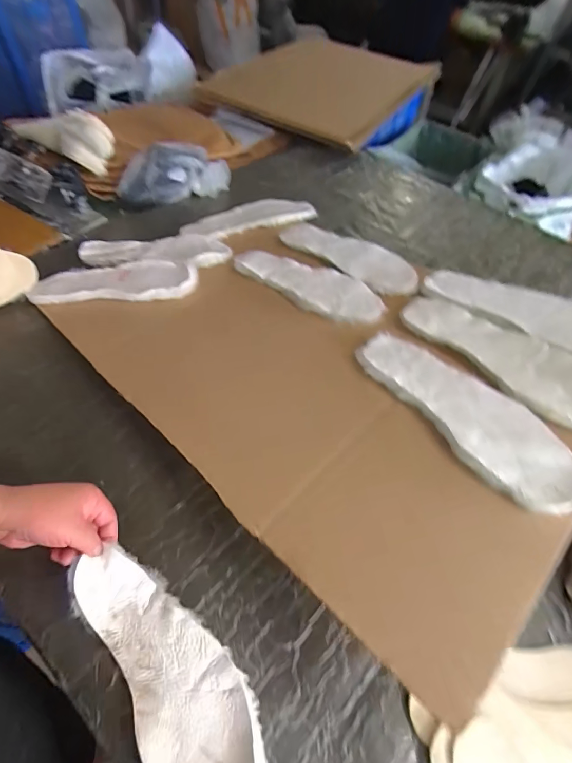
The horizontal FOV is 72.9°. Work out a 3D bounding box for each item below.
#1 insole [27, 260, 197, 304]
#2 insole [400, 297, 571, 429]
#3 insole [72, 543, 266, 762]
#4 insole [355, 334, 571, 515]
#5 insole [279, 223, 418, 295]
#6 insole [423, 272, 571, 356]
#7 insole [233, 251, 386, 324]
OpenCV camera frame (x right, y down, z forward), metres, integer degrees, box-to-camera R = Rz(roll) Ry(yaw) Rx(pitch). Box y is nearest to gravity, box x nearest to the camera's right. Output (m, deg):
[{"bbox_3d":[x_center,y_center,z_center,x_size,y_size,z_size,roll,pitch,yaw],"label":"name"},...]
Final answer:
[{"bbox_3d":[-0.289,-0.176,0.667,0.263,0.021,0.088,-3,55,0],"label":"insole"},{"bbox_3d":[0.273,-0.038,0.496,0.103,0.015,0.276,-36,55,-19],"label":"insole"},{"bbox_3d":[-0.114,0.278,0.374,0.096,0.023,0.264,-33,63,-28],"label":"insole"},{"bbox_3d":[0.204,0.028,0.451,0.098,0.016,0.281,-27,51,-17],"label":"insole"},{"bbox_3d":[0.110,-0.225,0.684,0.277,0.017,0.081,36,75,31],"label":"insole"},{"bbox_3d":[0.331,-0.101,0.537,0.276,0.013,0.094,34,66,29],"label":"insole"},{"bbox_3d":[0.029,-0.164,0.647,0.296,0.022,0.101,28,54,29],"label":"insole"}]

